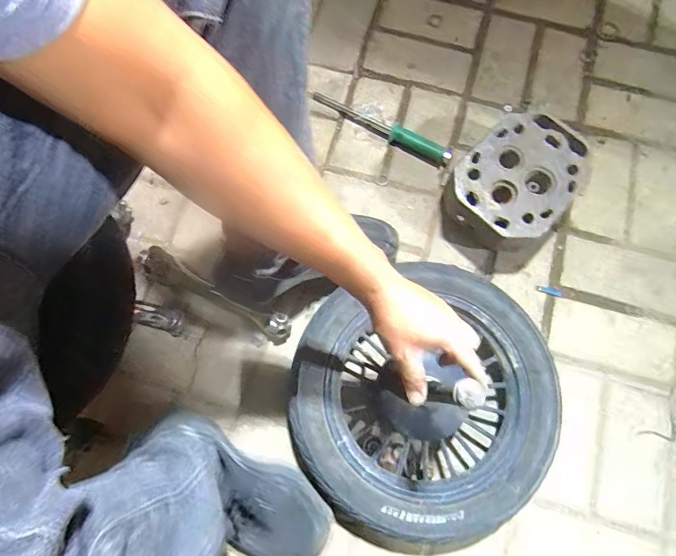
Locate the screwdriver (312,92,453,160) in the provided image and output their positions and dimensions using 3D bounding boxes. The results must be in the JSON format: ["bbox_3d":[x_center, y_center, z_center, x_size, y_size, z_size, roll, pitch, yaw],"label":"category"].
[{"bbox_3d":[0.072,-0.259,0.688,0.253,0.022,0.024,31,78,8],"label":"screwdriver"}]

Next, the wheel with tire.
[{"bbox_3d":[0.108,0.162,0.557,0.345,0.068,0.317,0,76,0],"label":"wheel with tire"}]

